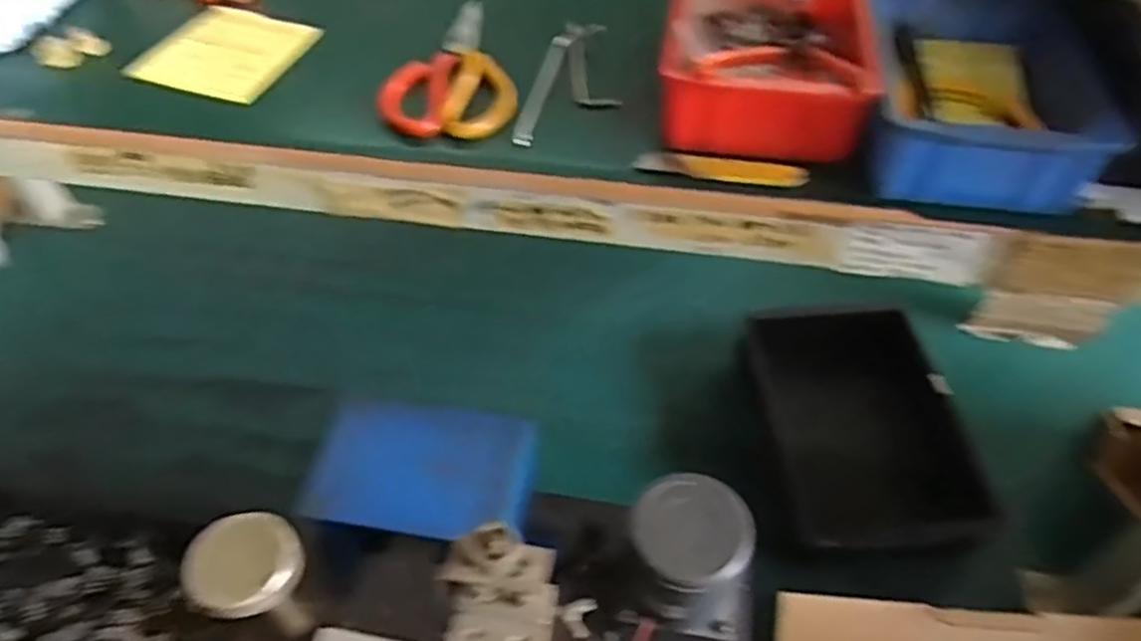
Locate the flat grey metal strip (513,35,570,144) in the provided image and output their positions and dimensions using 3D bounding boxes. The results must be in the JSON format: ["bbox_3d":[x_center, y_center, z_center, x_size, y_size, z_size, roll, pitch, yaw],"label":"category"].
[{"bbox_3d":[-0.020,-0.172,0.559,0.014,0.008,0.132,9,51,8],"label":"flat grey metal strip"}]

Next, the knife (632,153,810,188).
[{"bbox_3d":[0.096,-0.099,0.493,0.106,0.016,0.018,5,51,5],"label":"knife"}]

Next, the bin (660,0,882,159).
[{"bbox_3d":[0.133,-0.195,0.530,0.126,0.081,0.204,7,51,6],"label":"bin"}]

